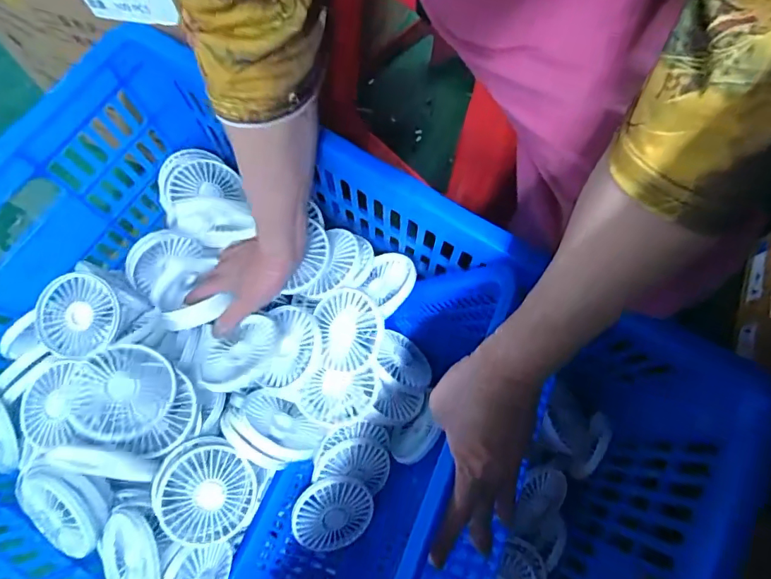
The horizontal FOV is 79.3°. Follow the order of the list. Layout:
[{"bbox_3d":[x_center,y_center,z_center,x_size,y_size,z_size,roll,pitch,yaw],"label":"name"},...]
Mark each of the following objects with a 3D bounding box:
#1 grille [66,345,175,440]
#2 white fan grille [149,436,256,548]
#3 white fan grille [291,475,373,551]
[{"bbox_3d":[-0.240,0.094,0.423,0.082,0.015,0.083,14,59,-25],"label":"grille"},{"bbox_3d":[-0.172,0.192,0.441,0.084,0.016,0.096,-30,88,-36],"label":"white fan grille"},{"bbox_3d":[-0.055,0.238,0.495,0.085,0.009,0.081,8,93,-23],"label":"white fan grille"}]

